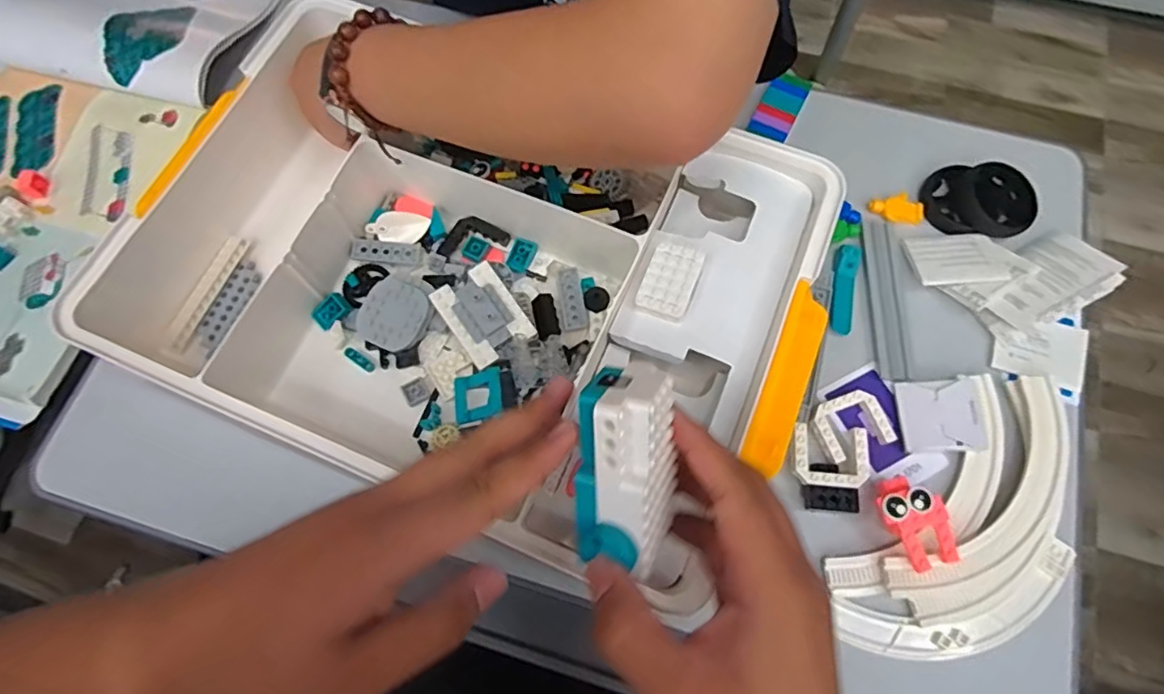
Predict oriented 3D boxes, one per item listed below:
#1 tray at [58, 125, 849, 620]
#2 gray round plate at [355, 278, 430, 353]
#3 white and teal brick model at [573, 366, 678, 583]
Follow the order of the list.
[{"bbox_3d":[-0.071,-0.049,0.413,0.439,0.073,0.299,22,72,8],"label":"tray"},{"bbox_3d":[-0.133,-0.022,0.418,0.048,0.007,0.047,27,82,15],"label":"gray round plate"},{"bbox_3d":[0.019,0.048,0.242,0.040,0.030,0.084,0,101,1],"label":"white and teal brick model"}]

